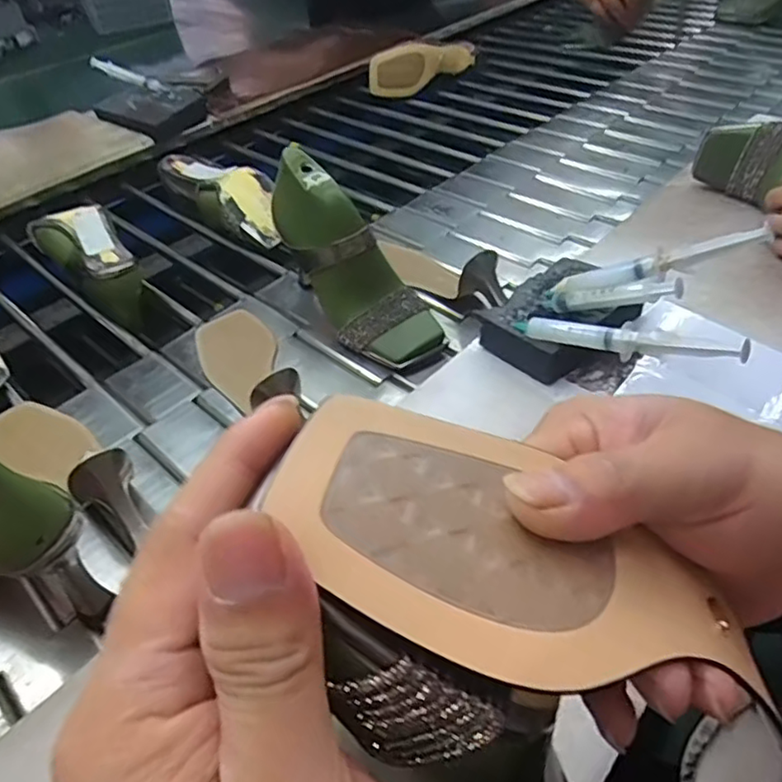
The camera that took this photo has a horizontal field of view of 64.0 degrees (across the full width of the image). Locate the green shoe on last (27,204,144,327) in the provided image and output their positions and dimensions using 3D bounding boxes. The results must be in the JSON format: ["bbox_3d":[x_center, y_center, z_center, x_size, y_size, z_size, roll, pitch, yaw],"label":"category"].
[{"bbox_3d":[-0.351,-0.150,0.740,0.086,0.074,0.202,-29,50,-23],"label":"green shoe on last"}]

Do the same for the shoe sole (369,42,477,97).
[{"bbox_3d":[0.061,-0.601,1.167,0.206,0.082,0.032,-21,47,-16],"label":"shoe sole"}]

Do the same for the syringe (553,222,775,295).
[{"bbox_3d":[0.193,-0.091,0.474,0.157,0.016,0.029,-12,32,44],"label":"syringe"}]

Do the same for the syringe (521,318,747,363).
[{"bbox_3d":[0.162,-0.037,0.448,0.168,0.019,0.012,14,45,43],"label":"syringe"}]

